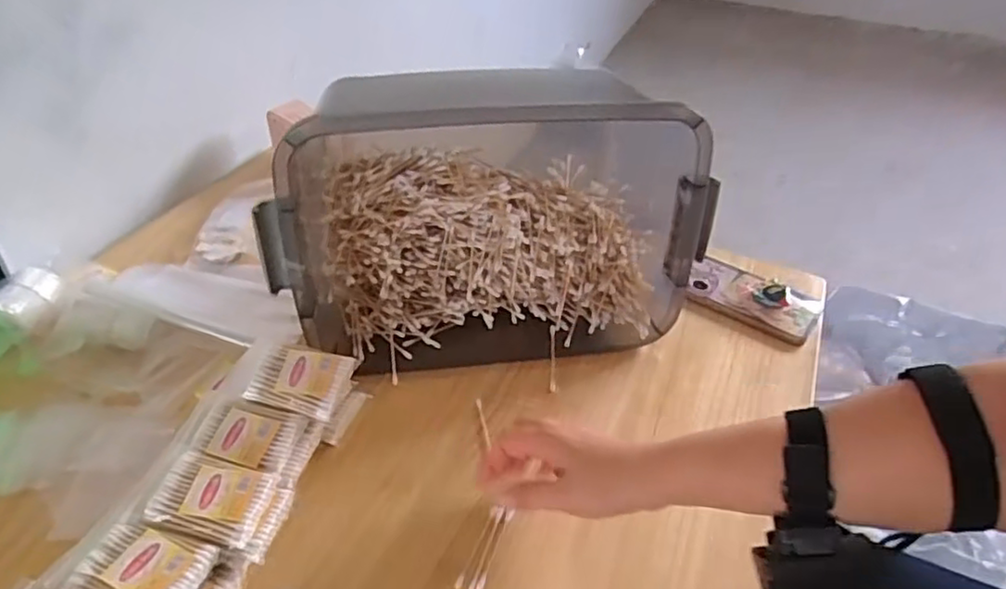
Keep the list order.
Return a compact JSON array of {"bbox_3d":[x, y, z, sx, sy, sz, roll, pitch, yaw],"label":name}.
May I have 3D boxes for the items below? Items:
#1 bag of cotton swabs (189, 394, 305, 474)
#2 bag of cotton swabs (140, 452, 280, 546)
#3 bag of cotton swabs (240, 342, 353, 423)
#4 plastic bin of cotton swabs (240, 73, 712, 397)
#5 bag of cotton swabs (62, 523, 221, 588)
[{"bbox_3d":[-0.196,0.107,0.501,0.070,0.014,0.050,8,40,8],"label":"bag of cotton swabs"},{"bbox_3d":[-0.203,0.141,0.459,0.070,0.019,0.055,9,40,8],"label":"bag of cotton swabs"},{"bbox_3d":[-0.162,0.067,0.525,0.071,0.020,0.051,8,40,8],"label":"bag of cotton swabs"},{"bbox_3d":[-0.022,-0.092,0.639,0.397,0.245,0.241,-10,43,-14],"label":"plastic bin of cotton swabs"},{"bbox_3d":[-0.231,0.182,0.421,0.072,0.025,0.062,15,41,15],"label":"bag of cotton swabs"}]

